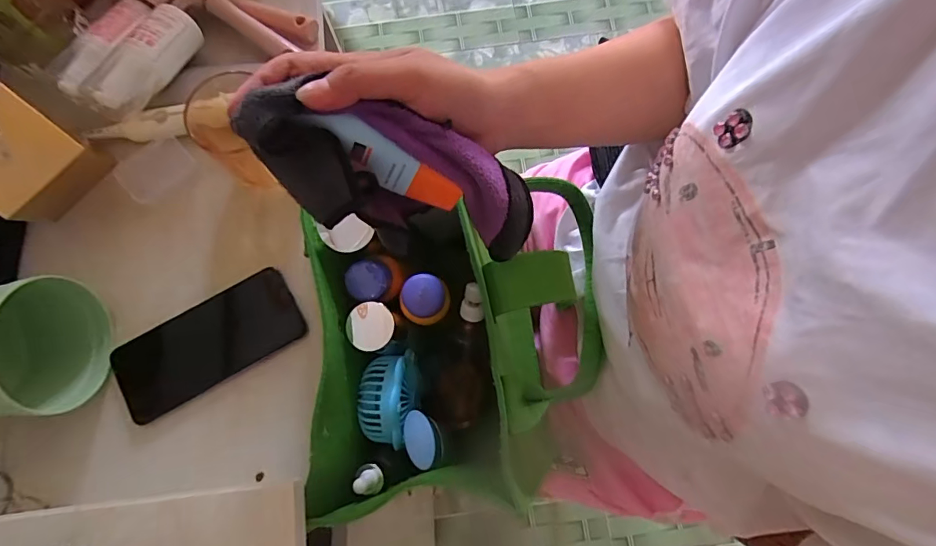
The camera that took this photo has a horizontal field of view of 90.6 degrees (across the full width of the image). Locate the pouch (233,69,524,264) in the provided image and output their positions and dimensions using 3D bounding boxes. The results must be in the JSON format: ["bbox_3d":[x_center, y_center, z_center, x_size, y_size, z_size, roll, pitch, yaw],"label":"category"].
[{"bbox_3d":[-0.038,-0.052,0.269,0.172,0.063,0.056,13,75,-23],"label":"pouch"}]

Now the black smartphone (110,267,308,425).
[{"bbox_3d":[-0.230,0.061,0.407,0.163,0.009,0.073,-29,77,-6],"label":"black smartphone"}]

